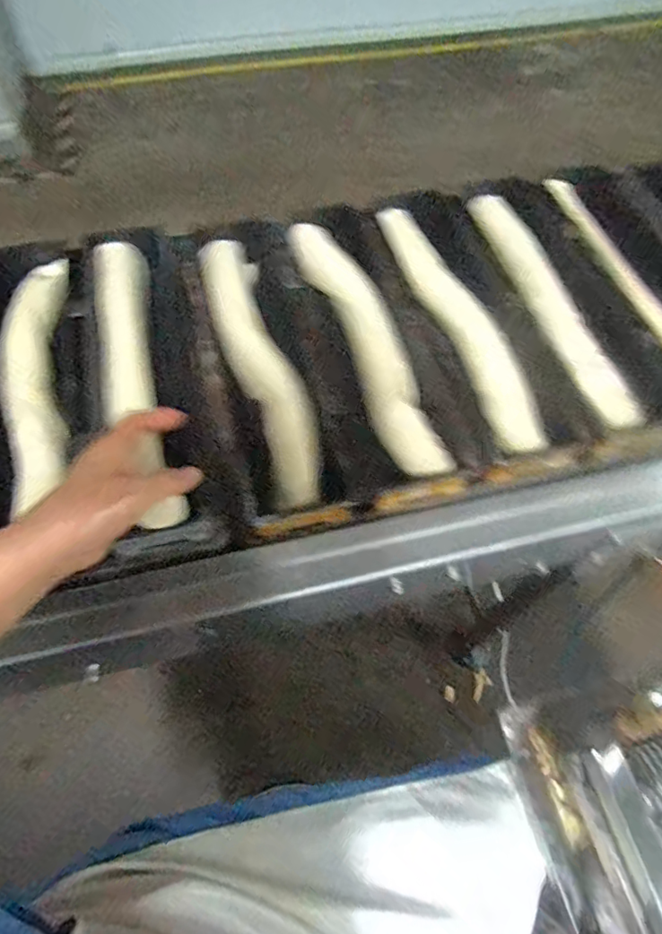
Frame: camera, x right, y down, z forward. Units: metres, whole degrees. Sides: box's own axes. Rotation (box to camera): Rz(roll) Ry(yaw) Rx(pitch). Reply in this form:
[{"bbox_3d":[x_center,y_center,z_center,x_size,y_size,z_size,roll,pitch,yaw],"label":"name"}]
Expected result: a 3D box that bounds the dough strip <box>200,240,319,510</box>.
[{"bbox_3d":[-0.075,-0.114,0.564,0.067,0.033,0.354,-16,64,-9],"label":"dough strip"}]

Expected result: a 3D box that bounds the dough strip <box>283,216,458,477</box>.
[{"bbox_3d":[0.037,-0.136,0.565,0.064,0.018,0.340,-18,65,-10],"label":"dough strip"}]

